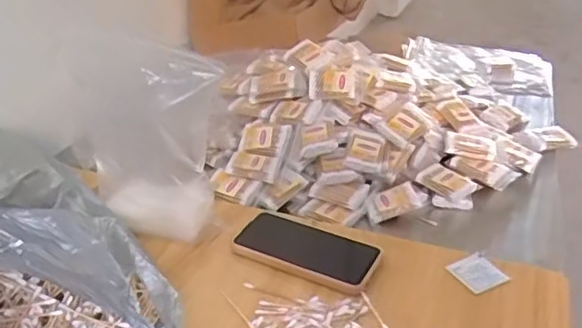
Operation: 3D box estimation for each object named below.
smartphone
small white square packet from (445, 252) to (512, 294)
[{"bbox_3d":[0.015,0.093,0.648,0.166,0.012,0.084,15,34,23],"label":"smartphone"},{"bbox_3d":[0.205,0.120,0.631,0.048,0.004,0.049,-18,37,-18],"label":"small white square packet"}]

